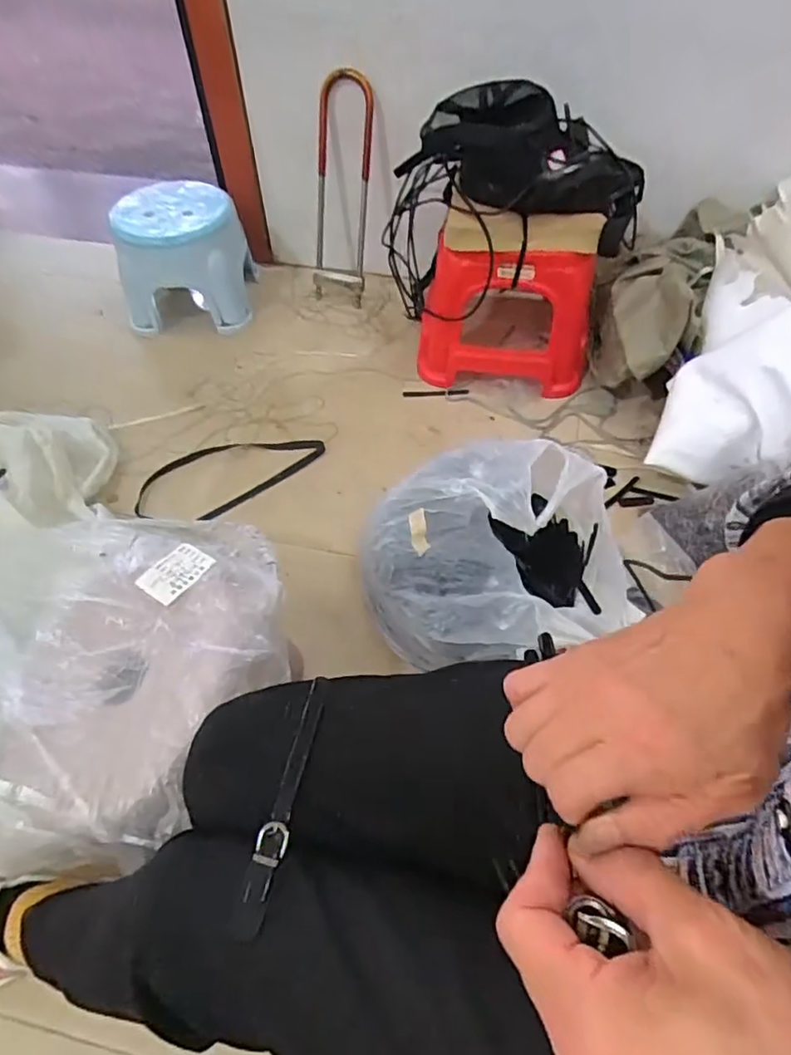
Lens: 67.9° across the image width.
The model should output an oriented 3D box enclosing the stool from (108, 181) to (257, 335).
[{"bbox_3d":[-0.422,-0.544,1.187,0.232,0.205,0.219,1,55,1],"label":"stool"}]

